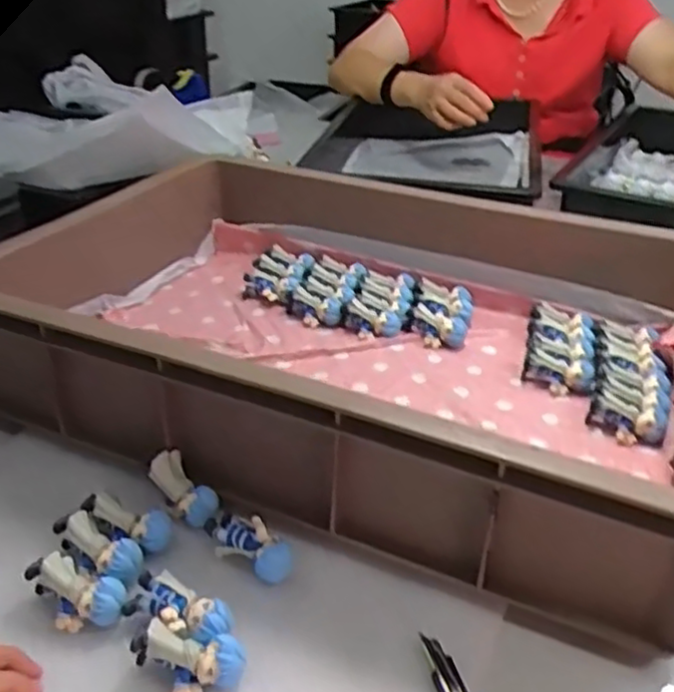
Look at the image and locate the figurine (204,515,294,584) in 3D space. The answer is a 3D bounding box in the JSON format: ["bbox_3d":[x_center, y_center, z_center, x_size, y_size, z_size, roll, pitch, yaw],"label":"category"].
[{"bbox_3d":[-0.060,0.131,0.472,0.063,0.028,0.027,22,38,30],"label":"figurine"}]

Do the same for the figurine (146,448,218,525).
[{"bbox_3d":[-0.112,0.104,0.508,0.058,0.033,0.023,50,46,2],"label":"figurine"}]

